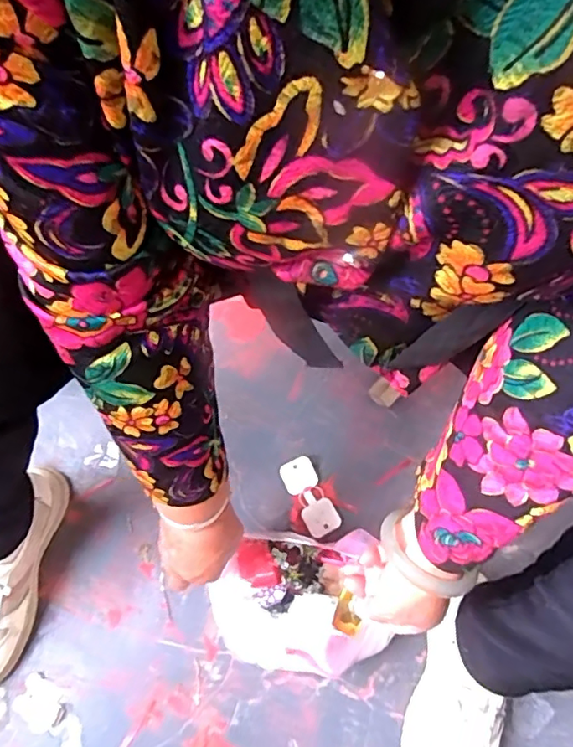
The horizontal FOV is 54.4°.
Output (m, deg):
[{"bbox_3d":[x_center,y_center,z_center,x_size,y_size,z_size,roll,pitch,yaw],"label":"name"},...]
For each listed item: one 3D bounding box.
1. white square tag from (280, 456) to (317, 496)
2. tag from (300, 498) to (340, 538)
[{"bbox_3d":[0.015,0.128,0.696,0.042,0.009,0.039,-26,71,-9],"label":"white square tag"},{"bbox_3d":[0.042,0.175,0.676,0.041,0.005,0.040,-29,71,-10],"label":"tag"}]

